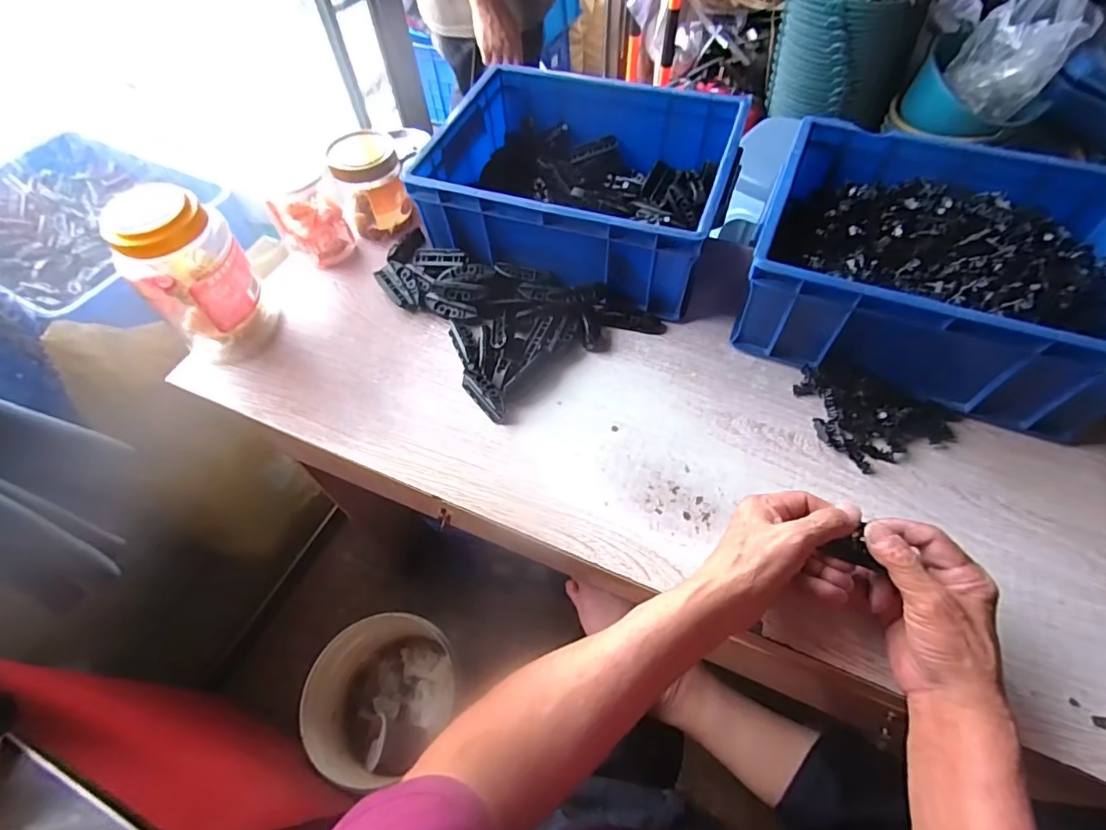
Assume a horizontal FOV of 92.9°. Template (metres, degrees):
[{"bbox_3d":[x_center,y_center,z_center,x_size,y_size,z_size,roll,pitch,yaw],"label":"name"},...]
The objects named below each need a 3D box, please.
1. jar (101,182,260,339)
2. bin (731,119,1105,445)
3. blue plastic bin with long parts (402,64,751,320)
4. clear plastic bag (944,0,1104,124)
[{"bbox_3d":[-0.376,-0.152,0.547,0.081,0.148,0.089,10,59,9],"label":"jar"},{"bbox_3d":[0.390,-0.151,0.557,0.340,0.137,0.277,16,59,13],"label":"bin"},{"bbox_3d":[0.039,-0.290,0.656,0.341,0.119,0.281,17,60,13],"label":"blue plastic bin with long parts"},{"bbox_3d":[1.021,-0.817,1.129,0.163,0.319,0.137,-5,58,0],"label":"clear plastic bag"}]

